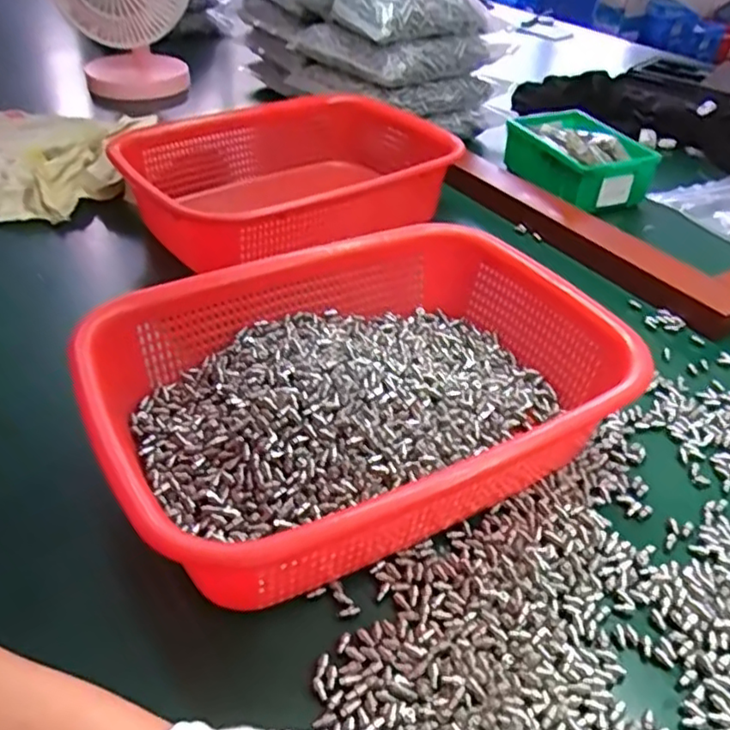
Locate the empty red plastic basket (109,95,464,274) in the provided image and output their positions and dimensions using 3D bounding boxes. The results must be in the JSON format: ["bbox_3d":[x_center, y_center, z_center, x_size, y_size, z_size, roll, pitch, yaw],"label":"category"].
[{"bbox_3d":[-0.050,-0.174,0.620,0.336,0.079,0.217,-19,43,-24],"label":"empty red plastic basket"}]

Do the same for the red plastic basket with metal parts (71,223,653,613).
[{"bbox_3d":[0.002,0.011,0.381,0.268,0.071,0.210,-20,44,-25],"label":"red plastic basket with metal parts"}]

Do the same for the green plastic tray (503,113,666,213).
[{"bbox_3d":[0.228,-0.226,0.699,0.108,0.051,0.155,-10,40,-14],"label":"green plastic tray"}]

